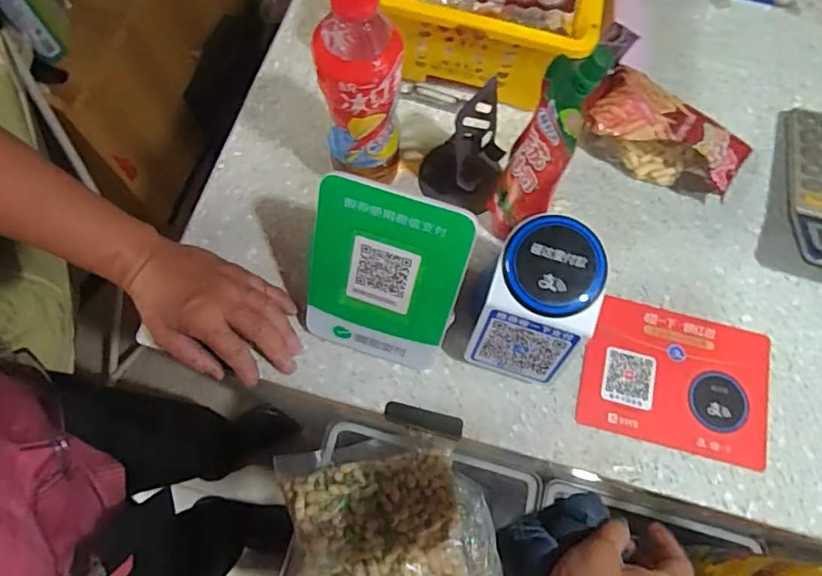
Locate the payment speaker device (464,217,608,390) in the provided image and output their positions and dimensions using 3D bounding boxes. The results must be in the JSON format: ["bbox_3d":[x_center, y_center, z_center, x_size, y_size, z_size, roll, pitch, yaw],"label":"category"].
[{"bbox_3d":[0.092,0.013,0.432,0.085,0.124,0.096,17,71,4],"label":"payment speaker device"}]

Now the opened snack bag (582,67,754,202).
[{"bbox_3d":[0.244,-0.154,0.534,0.163,0.051,0.100,36,73,10],"label":"opened snack bag"}]

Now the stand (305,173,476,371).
[{"bbox_3d":[-0.022,-0.006,0.423,0.114,0.145,0.086,17,71,4],"label":"stand"}]

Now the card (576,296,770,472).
[{"bbox_3d":[0.229,0.078,0.477,0.158,0.005,0.120,14,70,2],"label":"card"}]

